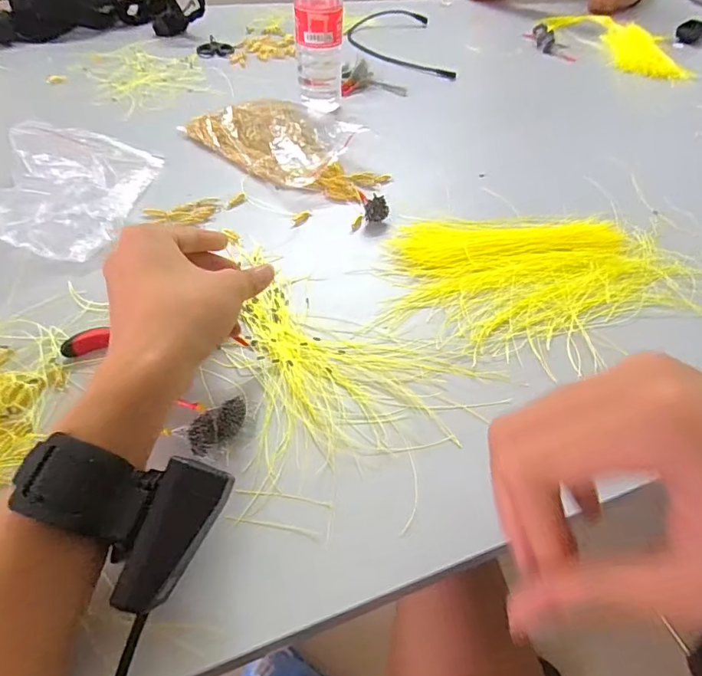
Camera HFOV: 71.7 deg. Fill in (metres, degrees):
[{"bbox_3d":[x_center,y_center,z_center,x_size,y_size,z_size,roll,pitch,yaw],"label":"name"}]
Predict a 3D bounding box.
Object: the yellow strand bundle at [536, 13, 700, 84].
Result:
[{"bbox_3d":[0.523,-0.576,0.935,0.174,0.025,0.345,-10,49,-13],"label":"yellow strand bundle"}]

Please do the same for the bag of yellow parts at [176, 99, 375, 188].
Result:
[{"bbox_3d":[-0.083,-0.253,0.594,0.201,0.036,0.153,34,54,25],"label":"bag of yellow parts"}]

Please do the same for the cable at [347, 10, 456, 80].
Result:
[{"bbox_3d":[0.081,-0.550,0.901,0.166,0.025,0.318,-1,49,-4],"label":"cable"}]

